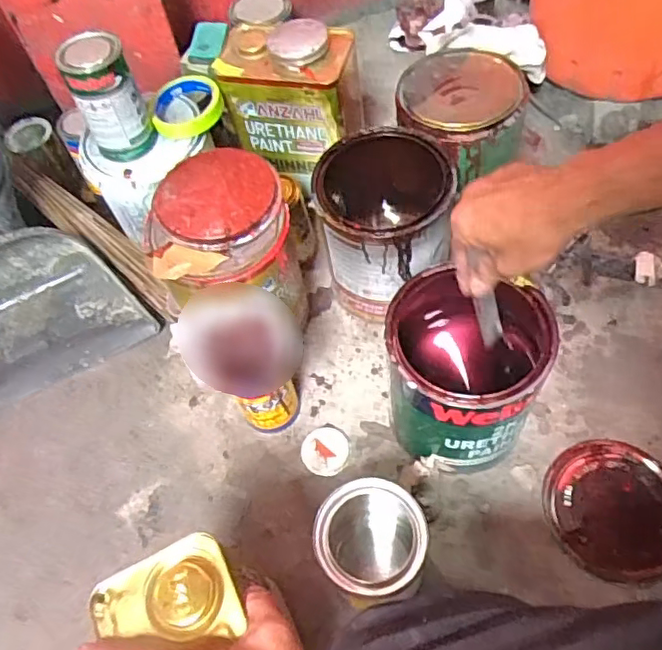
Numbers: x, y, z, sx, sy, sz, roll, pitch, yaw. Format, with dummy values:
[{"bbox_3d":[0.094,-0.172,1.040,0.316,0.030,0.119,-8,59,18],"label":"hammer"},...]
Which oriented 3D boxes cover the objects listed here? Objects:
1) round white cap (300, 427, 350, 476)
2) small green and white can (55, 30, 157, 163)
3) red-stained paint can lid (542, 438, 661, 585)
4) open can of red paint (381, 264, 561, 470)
[{"bbox_3d":[-0.007,0.154,0.739,0.058,0.011,0.059,-1,59,2],"label":"round white cap"},{"bbox_3d":[-0.248,-0.254,0.675,0.071,0.134,0.061,-23,60,-7],"label":"small green and white can"},{"bbox_3d":[0.322,0.207,0.676,0.151,0.017,0.150,-1,59,2],"label":"red-stained paint can lid"},{"bbox_3d":[0.138,0.056,0.665,0.157,0.201,0.157,-3,59,5],"label":"open can of red paint"}]

